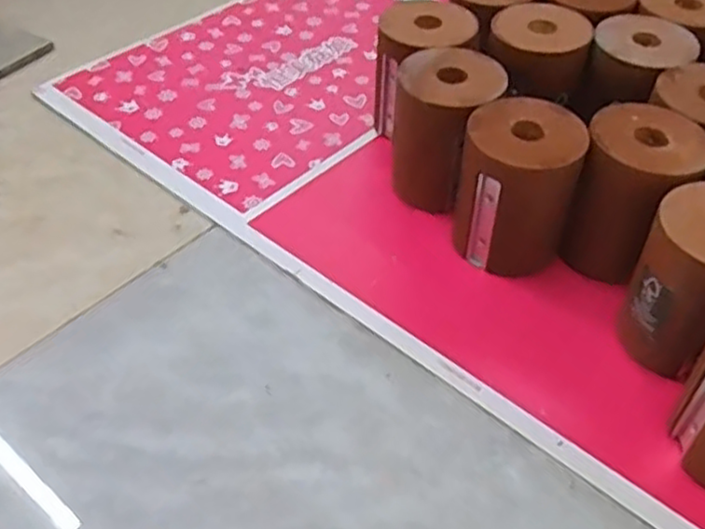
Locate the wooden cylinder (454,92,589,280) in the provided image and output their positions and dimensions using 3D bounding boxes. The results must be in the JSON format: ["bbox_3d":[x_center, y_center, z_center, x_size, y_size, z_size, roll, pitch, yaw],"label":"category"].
[{"bbox_3d":[0.115,-0.051,0.513,0.078,0.107,0.076,18,48,15],"label":"wooden cylinder"}]

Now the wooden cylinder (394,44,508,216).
[{"bbox_3d":[0.071,-0.101,0.557,0.076,0.107,0.078,14,47,12],"label":"wooden cylinder"}]

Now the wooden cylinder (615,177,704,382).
[{"bbox_3d":[0.215,0.011,0.444,0.073,0.095,0.077,30,52,25],"label":"wooden cylinder"}]

